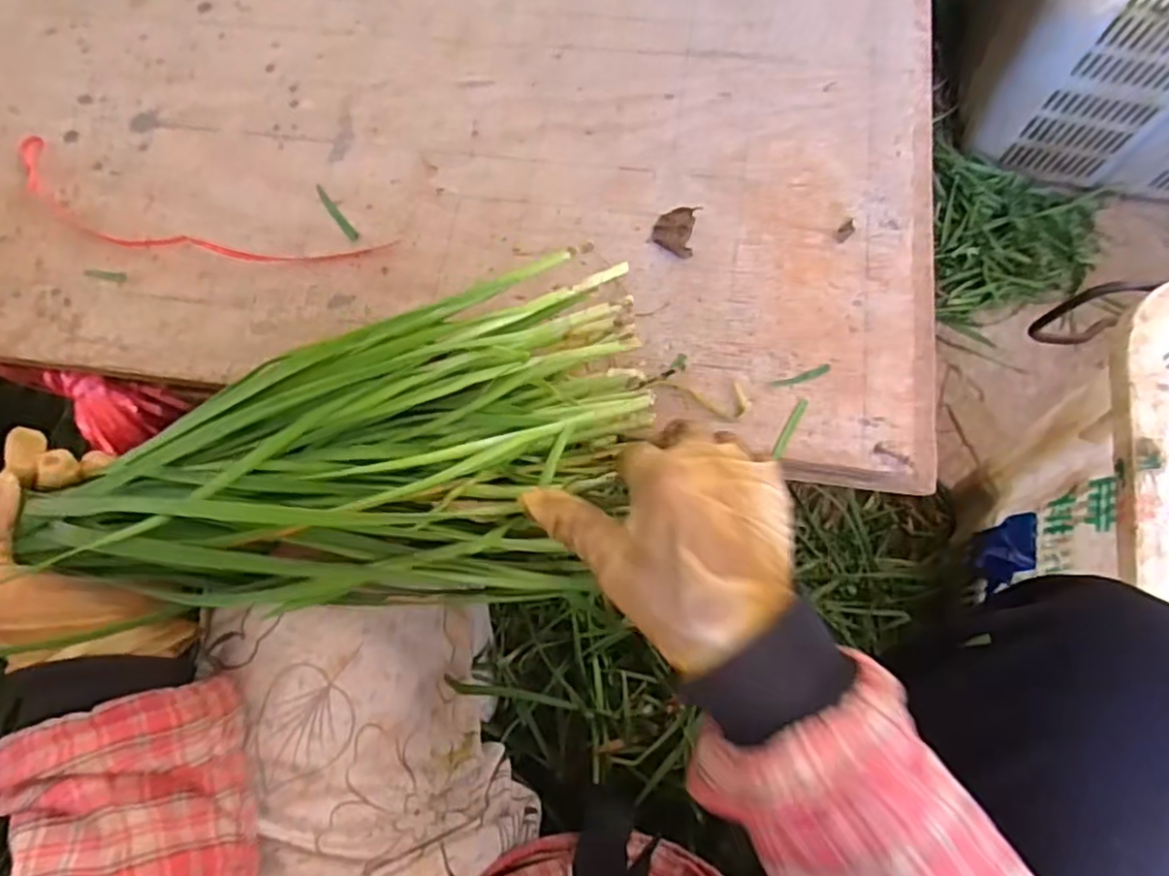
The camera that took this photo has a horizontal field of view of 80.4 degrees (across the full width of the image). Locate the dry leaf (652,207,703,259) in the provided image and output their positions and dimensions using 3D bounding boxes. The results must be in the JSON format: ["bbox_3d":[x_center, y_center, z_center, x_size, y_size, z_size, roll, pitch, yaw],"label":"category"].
[{"bbox_3d":[0.061,-0.141,0.467,0.028,0.007,0.039,9,70,5],"label":"dry leaf"}]

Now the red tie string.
[{"bbox_3d":[-0.284,-0.154,0.490,0.303,0.005,0.063,18,71,8],"label":"red tie string"}]

